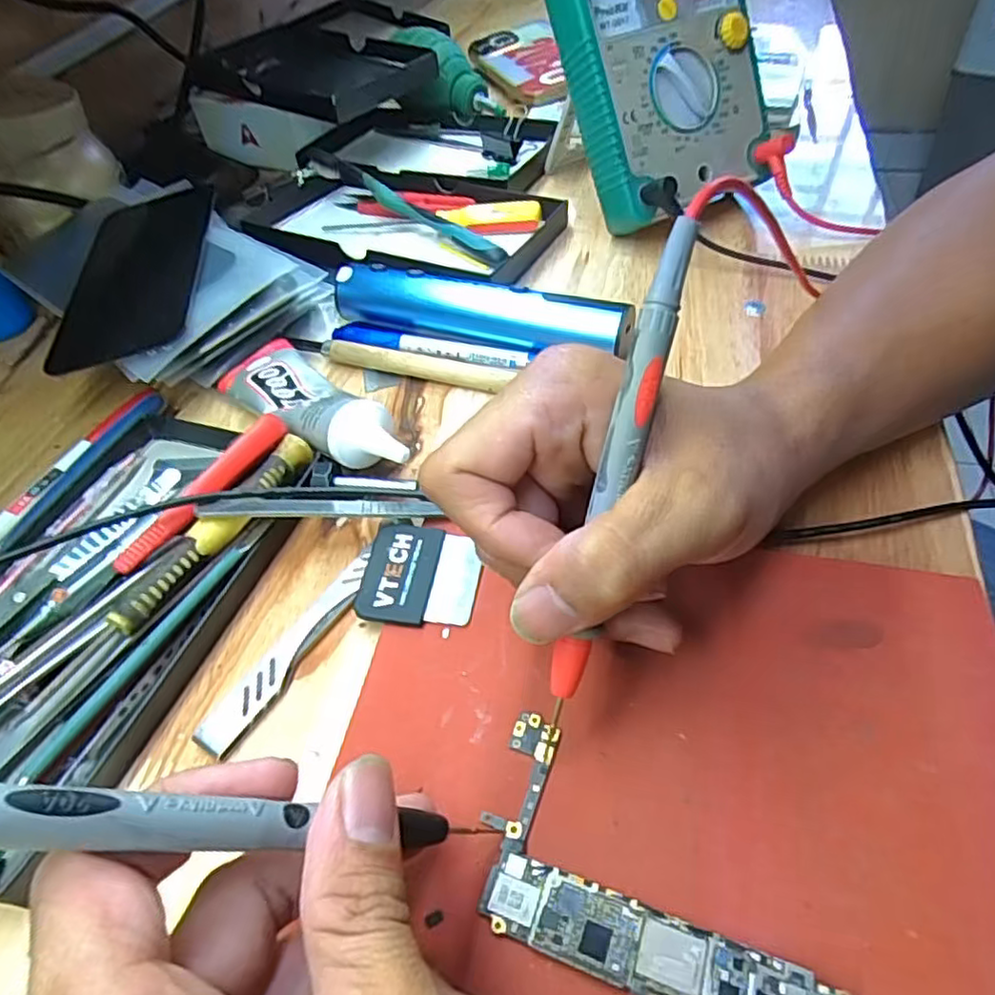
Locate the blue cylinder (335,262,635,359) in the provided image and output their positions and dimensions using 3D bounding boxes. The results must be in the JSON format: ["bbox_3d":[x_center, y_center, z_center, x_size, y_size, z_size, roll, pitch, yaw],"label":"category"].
[{"bbox_3d":[-0.011,-0.091,0.325,0.153,0.027,0.021,14,52,17],"label":"blue cylinder"}]

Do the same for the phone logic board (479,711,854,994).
[{"bbox_3d":[0.041,0.096,0.169,0.092,0.006,0.054,14,52,17],"label":"phone logic board"}]

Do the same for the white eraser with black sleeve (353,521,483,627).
[{"bbox_3d":[-0.027,0.028,0.234,0.042,0.008,0.039,5,50,11],"label":"white eraser with black sleeve"}]

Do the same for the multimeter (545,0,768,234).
[{"bbox_3d":[0.090,-0.244,0.359,0.107,0.164,0.036,-22,19,-11],"label":"multimeter"}]

